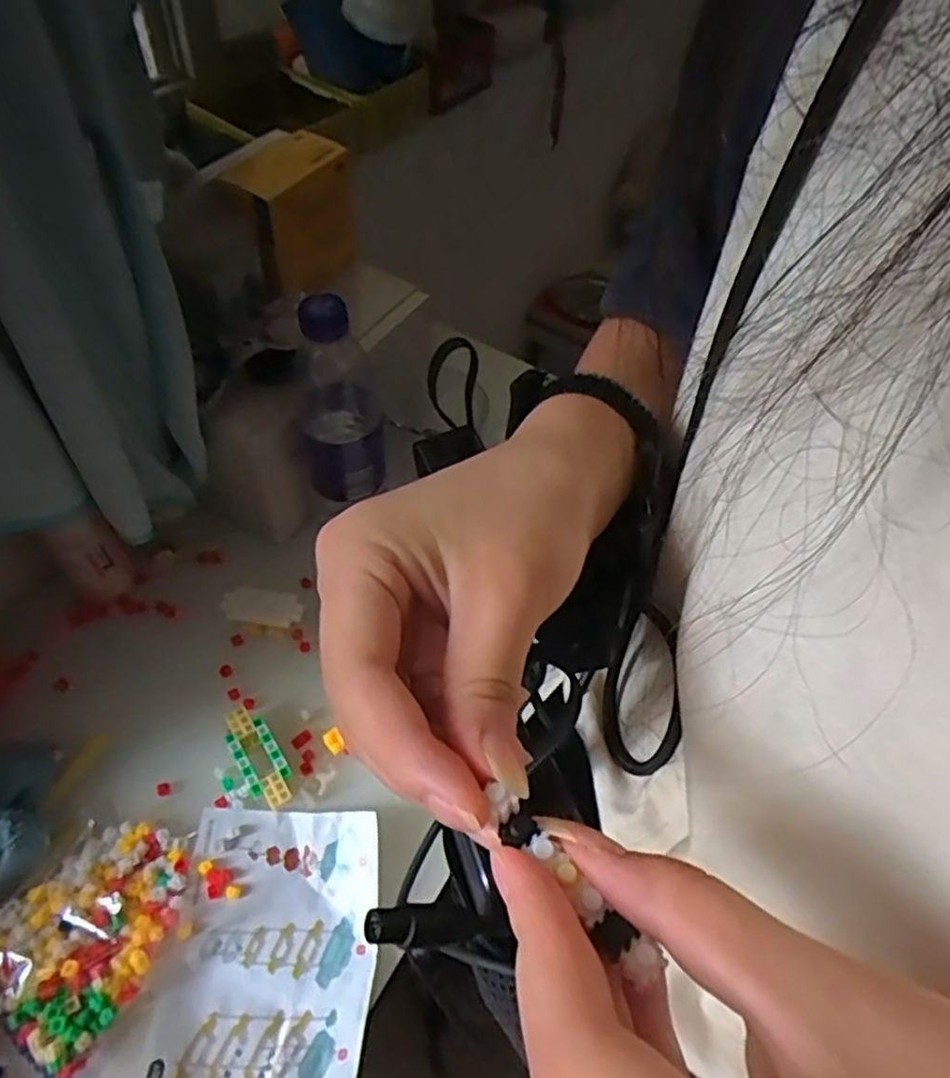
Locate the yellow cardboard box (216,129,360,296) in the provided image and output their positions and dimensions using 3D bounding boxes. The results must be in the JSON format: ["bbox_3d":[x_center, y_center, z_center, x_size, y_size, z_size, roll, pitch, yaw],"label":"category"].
[{"bbox_3d":[-0.147,-0.262,0.588,0.057,0.110,0.109,31,57,16],"label":"yellow cardboard box"}]

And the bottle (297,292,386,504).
[{"bbox_3d":[-0.101,-0.108,0.510,0.061,0.176,0.071,-7,56,-10],"label":"bottle"}]

